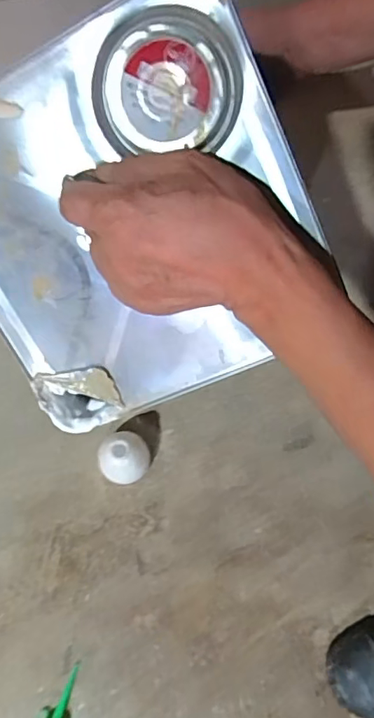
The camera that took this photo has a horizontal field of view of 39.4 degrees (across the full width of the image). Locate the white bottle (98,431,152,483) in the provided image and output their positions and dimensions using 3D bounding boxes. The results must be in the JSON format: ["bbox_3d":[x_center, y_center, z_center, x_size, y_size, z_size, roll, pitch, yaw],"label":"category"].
[{"bbox_3d":[-0.074,0.118,0.612,0.061,0.093,0.048,-8,74,-1],"label":"white bottle"}]

